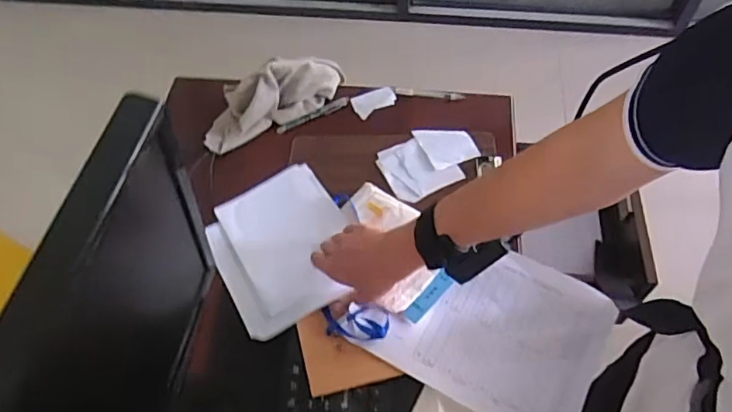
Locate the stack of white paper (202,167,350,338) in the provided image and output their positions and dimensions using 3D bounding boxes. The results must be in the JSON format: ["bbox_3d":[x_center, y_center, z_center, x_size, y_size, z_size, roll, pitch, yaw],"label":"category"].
[{"bbox_3d":[-0.117,0.050,0.779,0.183,0.017,0.249,-27,48,-14],"label":"stack of white paper"}]

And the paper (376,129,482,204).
[{"bbox_3d":[0.097,-0.070,0.850,0.145,0.009,0.114,-23,55,-13],"label":"paper"}]

